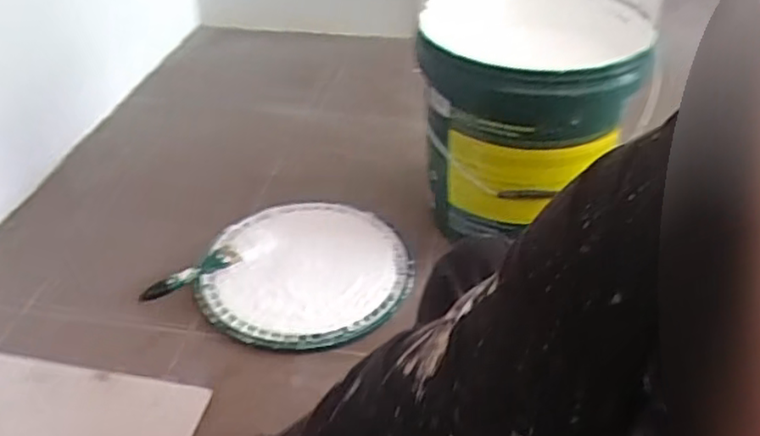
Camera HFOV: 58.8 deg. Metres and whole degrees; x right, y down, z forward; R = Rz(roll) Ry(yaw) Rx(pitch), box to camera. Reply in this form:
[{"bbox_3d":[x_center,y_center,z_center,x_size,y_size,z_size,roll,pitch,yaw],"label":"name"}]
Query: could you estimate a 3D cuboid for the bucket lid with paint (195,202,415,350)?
[{"bbox_3d":[-0.101,0.070,0.984,0.283,0.021,0.292,-3,38,2],"label":"bucket lid with paint"}]

